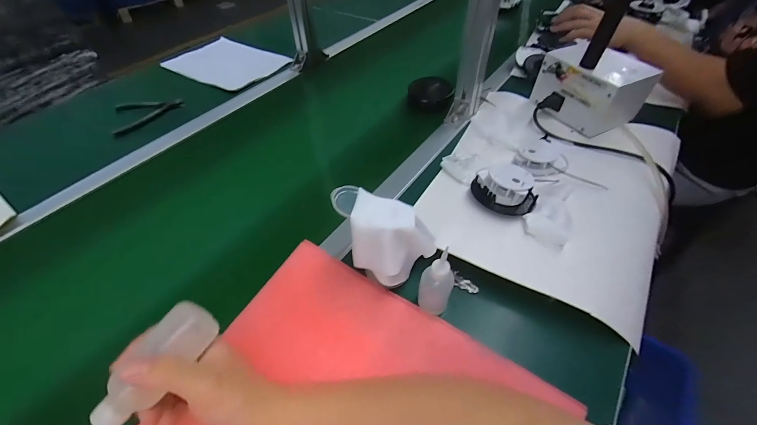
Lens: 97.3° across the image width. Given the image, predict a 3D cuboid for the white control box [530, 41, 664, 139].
[{"bbox_3d":[0.410,-0.245,0.648,0.148,0.103,0.163,-26,52,-19],"label":"white control box"}]

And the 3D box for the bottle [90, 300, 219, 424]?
[{"bbox_3d":[-0.163,0.116,0.224,0.030,0.035,0.118,28,67,25],"label":"bottle"}]

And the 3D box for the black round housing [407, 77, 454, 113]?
[{"bbox_3d":[0.114,-0.254,0.722,0.095,0.067,0.033,-3,48,1],"label":"black round housing"}]

